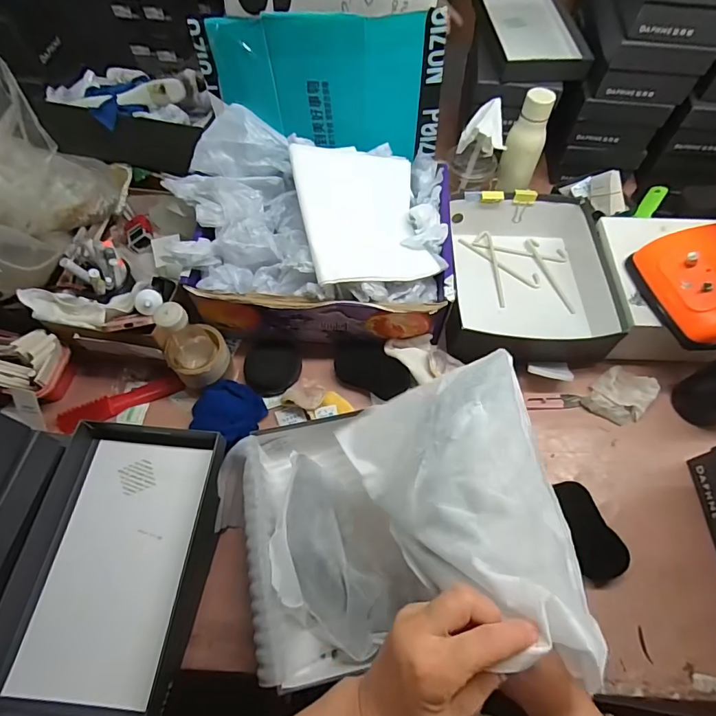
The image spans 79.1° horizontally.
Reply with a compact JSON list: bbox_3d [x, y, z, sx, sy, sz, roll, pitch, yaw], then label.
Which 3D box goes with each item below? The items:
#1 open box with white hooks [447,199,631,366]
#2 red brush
[{"bbox_3d":[0.300,-0.147,0.774,0.287,0.095,0.320,-1,62,-1],"label":"open box with white hooks"},{"bbox_3d":[-0.389,0.077,0.722,0.194,0.036,0.039,-23,64,-12],"label":"red brush"}]

